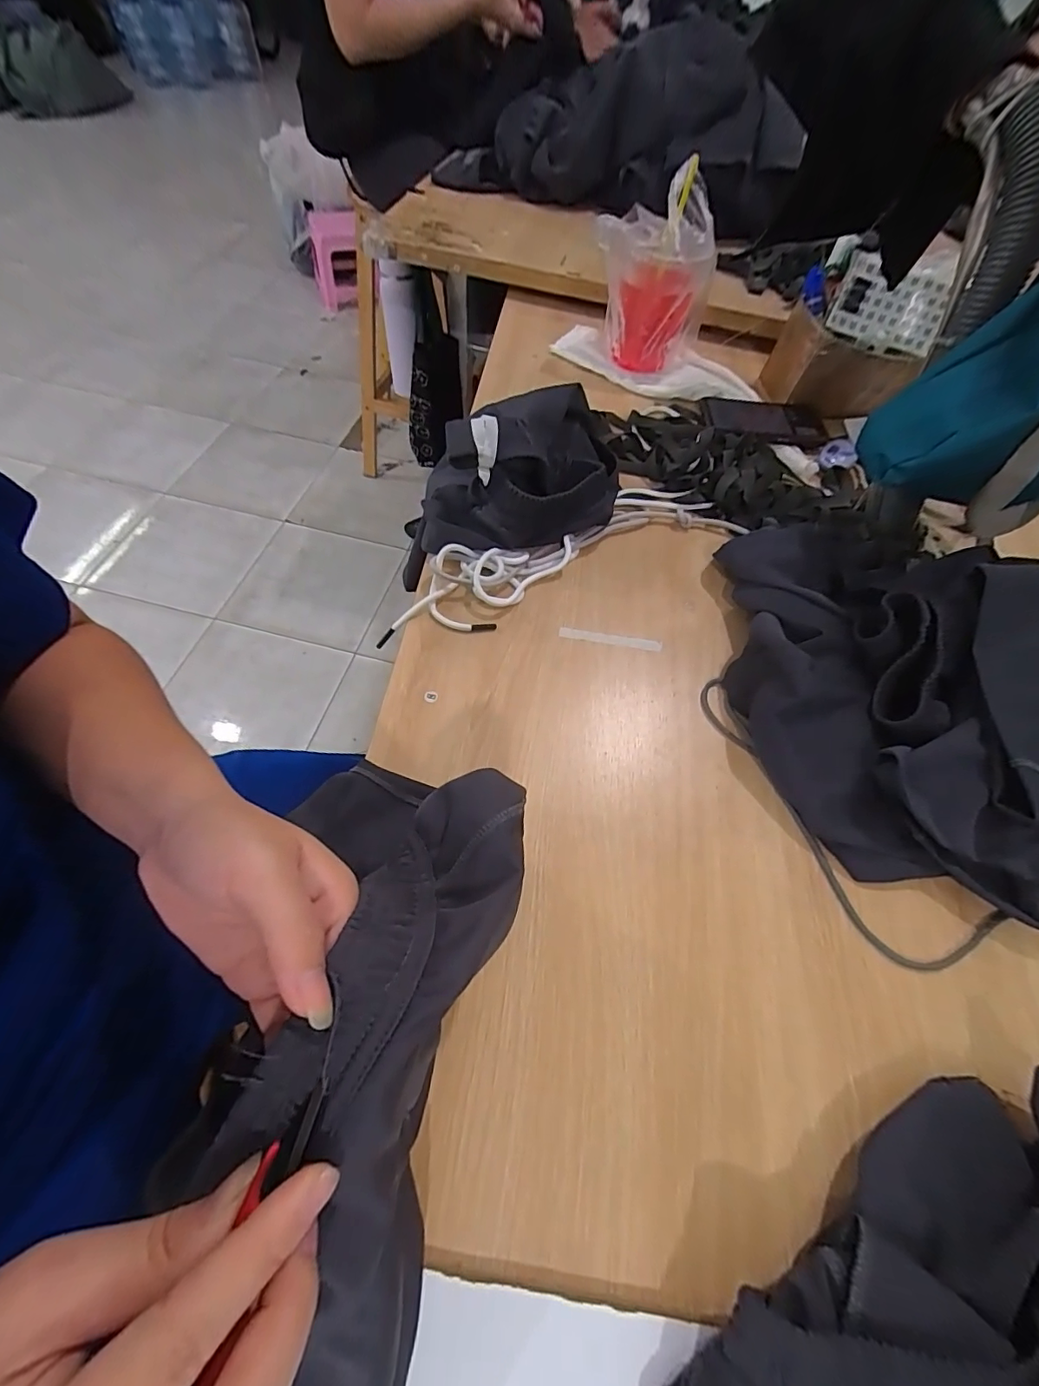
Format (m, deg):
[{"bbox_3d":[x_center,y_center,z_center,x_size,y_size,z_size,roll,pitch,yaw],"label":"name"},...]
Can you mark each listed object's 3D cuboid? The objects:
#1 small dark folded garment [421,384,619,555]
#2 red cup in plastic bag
[{"bbox_3d":[-0.001,-0.237,0.521,0.210,0.097,0.177,-5,61,-6],"label":"small dark folded garment"},{"bbox_3d":[0.179,-0.545,0.658,0.117,0.184,0.121,1,60,-2],"label":"red cup in plastic bag"}]

